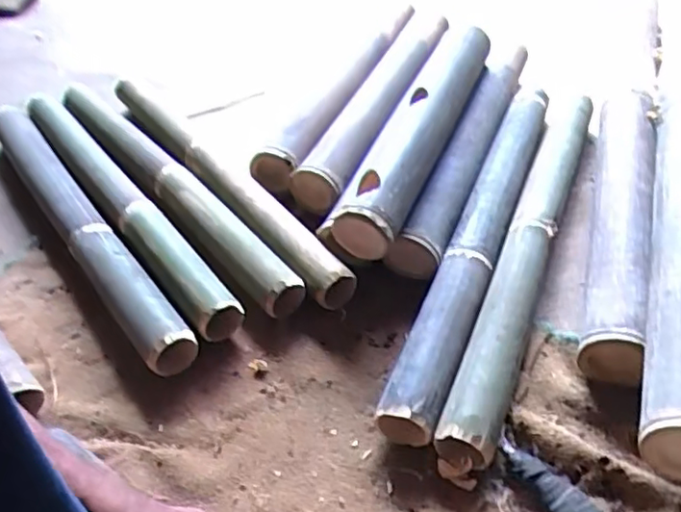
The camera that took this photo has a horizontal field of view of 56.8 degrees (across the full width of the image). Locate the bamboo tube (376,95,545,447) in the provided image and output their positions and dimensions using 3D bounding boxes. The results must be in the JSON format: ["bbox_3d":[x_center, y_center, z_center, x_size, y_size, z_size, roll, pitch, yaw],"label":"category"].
[{"bbox_3d":[0.192,-0.036,0.842,0.064,0.060,0.640,15,49,20],"label":"bamboo tube"}]

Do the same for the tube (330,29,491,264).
[{"bbox_3d":[0.122,-0.194,0.905,0.087,0.073,0.519,16,50,21],"label":"tube"}]

